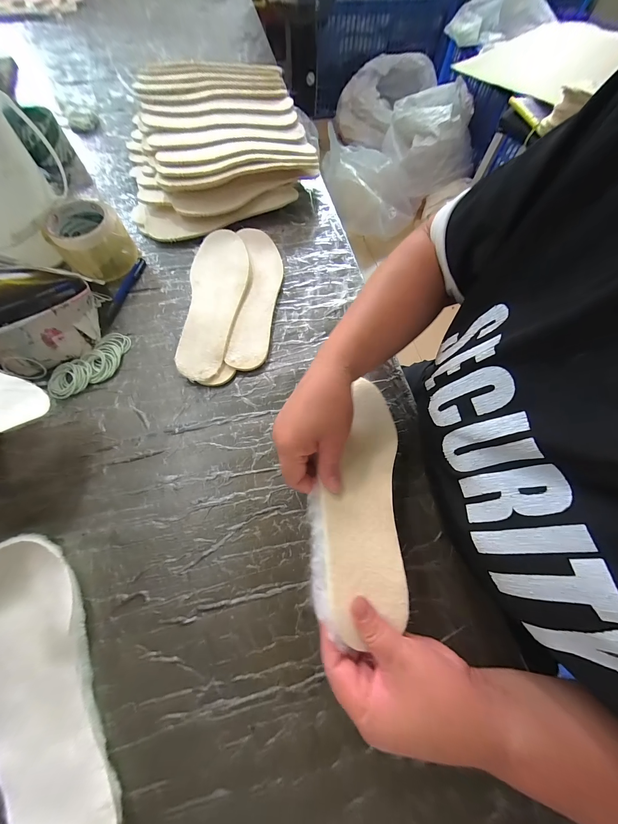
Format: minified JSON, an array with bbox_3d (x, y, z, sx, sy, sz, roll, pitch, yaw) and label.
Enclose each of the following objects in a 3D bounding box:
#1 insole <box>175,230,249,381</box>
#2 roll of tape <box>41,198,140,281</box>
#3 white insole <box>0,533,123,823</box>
[{"bbox_3d":[-0.142,-0.174,0.429,0.084,0.010,0.273,0,68,-1],"label":"insole"},{"bbox_3d":[-0.326,-0.256,0.432,0.102,0.080,0.084,-39,74,-16],"label":"roll of tape"},{"bbox_3d":[-0.241,0.250,0.250,0.097,0.037,0.273,-34,72,-14],"label":"white insole"}]

